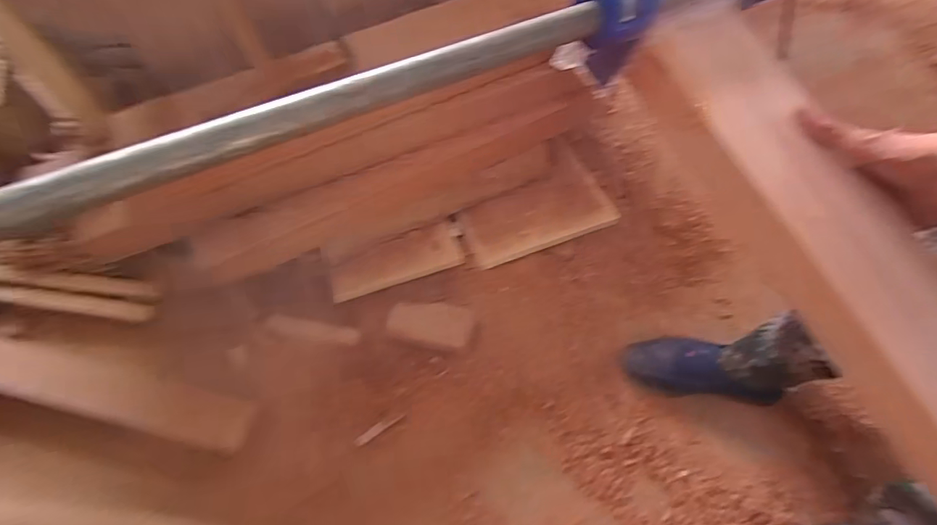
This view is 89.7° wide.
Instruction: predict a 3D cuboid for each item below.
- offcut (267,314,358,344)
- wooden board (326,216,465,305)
[{"bbox_3d":[-0.290,0.124,0.876,0.176,0.010,0.033,7,59,6],"label":"offcut"},{"bbox_3d":[-0.139,0.003,0.916,0.253,0.043,0.097,-21,60,-10],"label":"wooden board"}]

